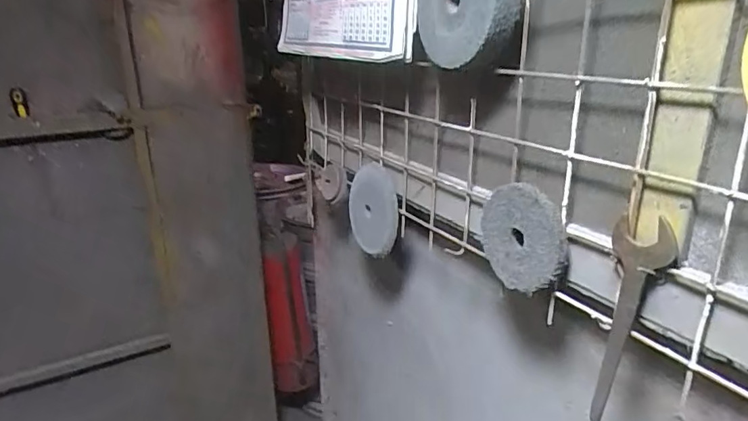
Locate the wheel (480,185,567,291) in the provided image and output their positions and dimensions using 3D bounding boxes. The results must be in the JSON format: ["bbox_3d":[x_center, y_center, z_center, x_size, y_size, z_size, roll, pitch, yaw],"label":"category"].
[{"bbox_3d":[0.118,0.022,0.412,0.016,0.080,0.084,-13,21,-22],"label":"wheel"}]

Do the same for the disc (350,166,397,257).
[{"bbox_3d":[-0.002,0.002,0.626,0.009,0.102,0.095,-6,-26,-43],"label":"disc"}]

